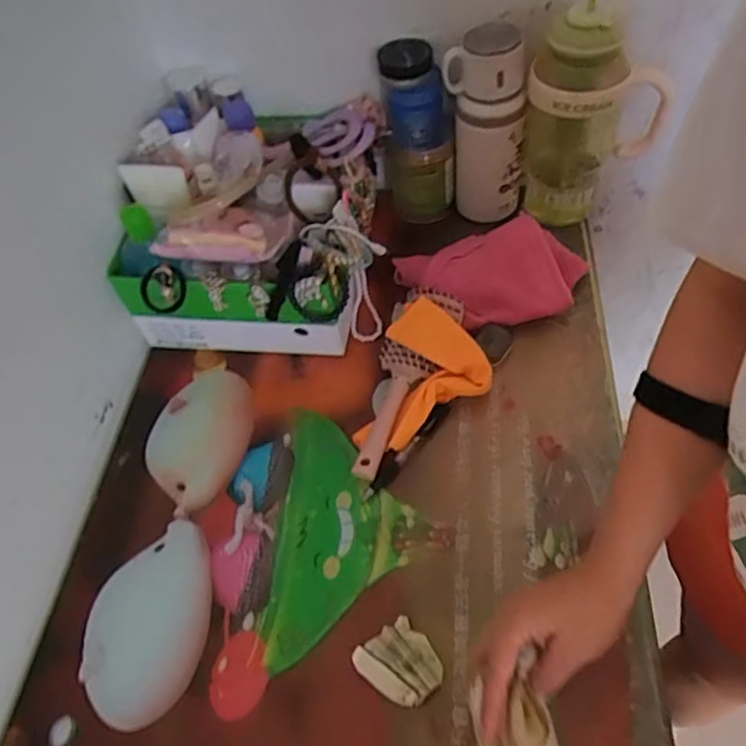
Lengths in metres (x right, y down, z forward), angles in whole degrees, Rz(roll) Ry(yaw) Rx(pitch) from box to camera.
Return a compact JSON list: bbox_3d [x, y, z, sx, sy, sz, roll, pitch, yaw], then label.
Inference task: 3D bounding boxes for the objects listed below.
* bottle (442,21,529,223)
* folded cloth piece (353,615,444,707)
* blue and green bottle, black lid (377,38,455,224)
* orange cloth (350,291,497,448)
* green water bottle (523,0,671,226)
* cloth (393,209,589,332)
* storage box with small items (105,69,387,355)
[{"bbox_3d":[0.137,-0.303,0.753,0.094,0.218,0.099,5,55,9],"label":"bottle"},{"bbox_3d":[0.024,0.241,0.517,0.056,0.027,0.064,-39,60,-21],"label":"folded cloth piece"},{"bbox_3d":[0.054,-0.295,0.772,0.078,0.204,0.075,-12,54,-3],"label":"blue and green bottle, black lid"},{"bbox_3d":[0.037,0.006,0.659,0.162,0.024,0.118,-39,75,-11],"label":"orange cloth"},{"bbox_3d":[0.244,-0.300,0.726,0.141,0.245,0.101,-22,55,-11],"label":"green water bottle"},{"bbox_3d":[0.142,-0.113,0.736,0.210,0.064,0.130,-12,54,-3],"label":"cloth"},{"bbox_3d":[-0.130,-0.190,0.751,0.275,0.188,0.307,1,54,6],"label":"storage box with small items"}]

